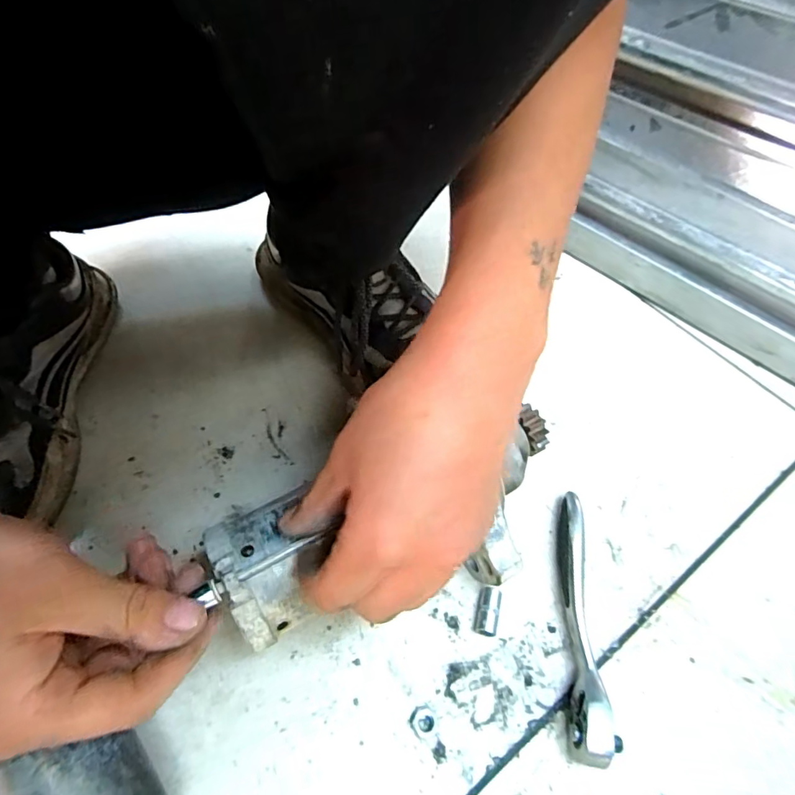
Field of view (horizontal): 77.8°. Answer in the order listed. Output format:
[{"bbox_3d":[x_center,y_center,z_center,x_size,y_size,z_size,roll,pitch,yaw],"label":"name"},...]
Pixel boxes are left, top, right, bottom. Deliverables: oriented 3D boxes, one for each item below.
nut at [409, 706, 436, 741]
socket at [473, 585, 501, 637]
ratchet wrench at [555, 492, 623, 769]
[{"bbox_3d":[0.014,0.171,0.260,0.013,0.004,0.014,2,53,-3],"label":"nut"},{"bbox_3d":[0.053,0.127,0.293,0.012,0.011,0.026,15,53,7],"label":"socket"},{"bbox_3d":[0.105,0.126,0.291,0.018,0.024,0.146,6,53,0],"label":"ratchet wrench"}]

